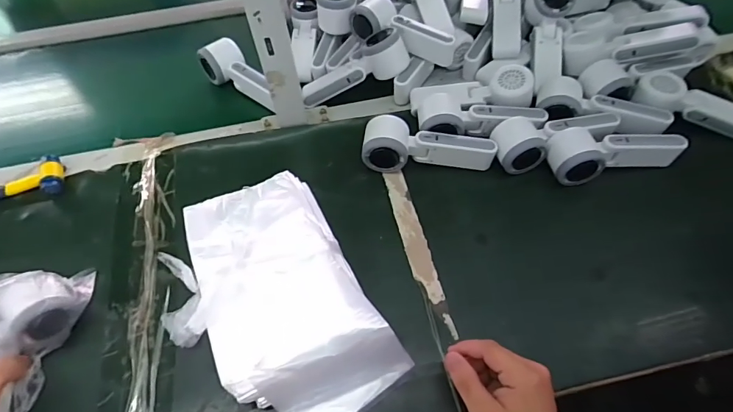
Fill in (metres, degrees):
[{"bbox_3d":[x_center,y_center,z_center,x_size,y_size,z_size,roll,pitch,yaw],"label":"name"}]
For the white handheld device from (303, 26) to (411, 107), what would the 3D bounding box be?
[{"bbox_3d":[-0.021,-0.198,0.619,0.160,0.048,0.062,-25,58,10],"label":"white handheld device"}]

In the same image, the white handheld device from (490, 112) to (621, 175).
[{"bbox_3d":[0.244,-0.089,0.552,0.159,0.050,0.059,-11,58,-6],"label":"white handheld device"}]

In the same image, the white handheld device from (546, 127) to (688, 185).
[{"bbox_3d":[0.305,-0.068,0.527,0.155,0.050,0.056,-3,57,-1],"label":"white handheld device"}]

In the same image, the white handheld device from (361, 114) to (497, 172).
[{"bbox_3d":[0.080,-0.075,0.556,0.165,0.051,0.062,4,57,5],"label":"white handheld device"}]

